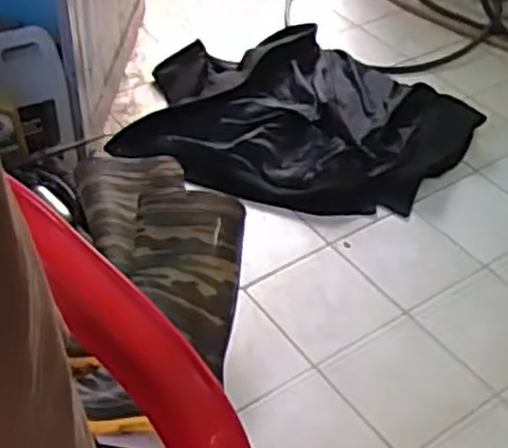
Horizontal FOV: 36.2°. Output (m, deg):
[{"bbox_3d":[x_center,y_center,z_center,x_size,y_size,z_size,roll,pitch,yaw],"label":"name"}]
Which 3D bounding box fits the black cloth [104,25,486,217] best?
[{"bbox_3d":[0.113,-0.232,1.655,0.702,0.097,0.550,9,42,7],"label":"black cloth"}]

